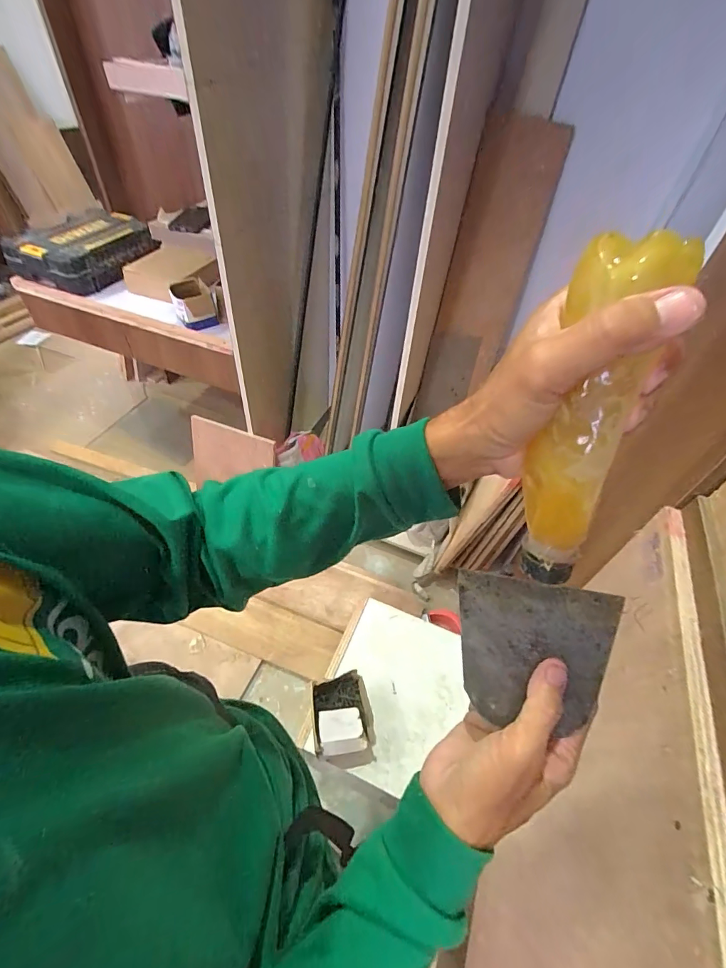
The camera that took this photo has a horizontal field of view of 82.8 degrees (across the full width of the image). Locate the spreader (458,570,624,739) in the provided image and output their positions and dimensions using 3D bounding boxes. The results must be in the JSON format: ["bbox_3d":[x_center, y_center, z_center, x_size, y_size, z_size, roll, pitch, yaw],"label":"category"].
[{"bbox_3d":[0.115,0.114,0.279,0.102,0.004,0.090,8,77,9],"label":"spreader"}]

